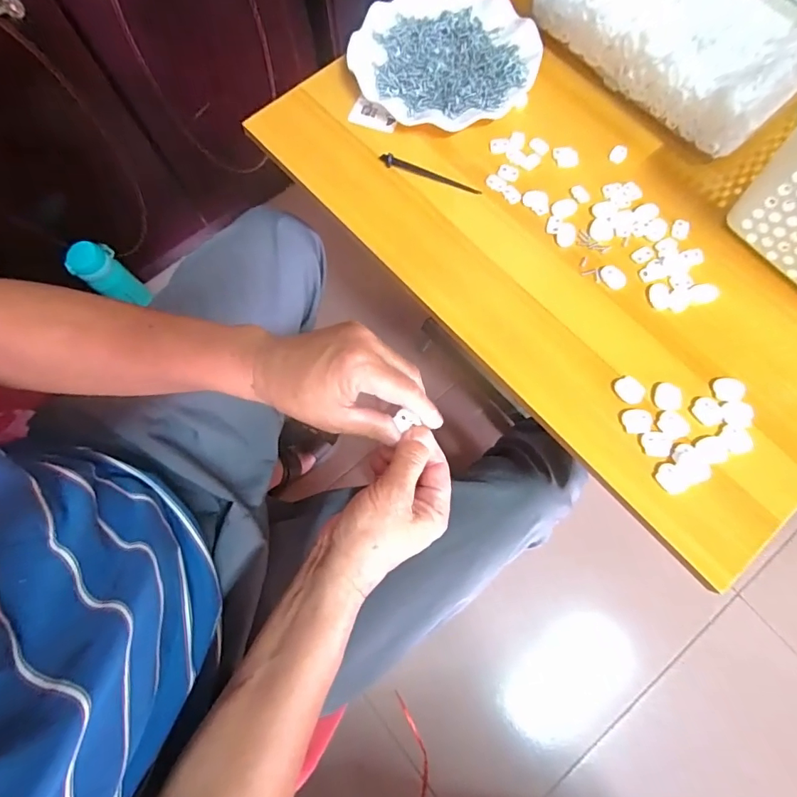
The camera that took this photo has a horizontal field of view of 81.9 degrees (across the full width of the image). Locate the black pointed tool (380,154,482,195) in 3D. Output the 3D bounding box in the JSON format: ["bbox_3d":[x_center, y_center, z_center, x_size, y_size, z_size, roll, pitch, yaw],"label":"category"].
[{"bbox_3d":[0.031,-0.219,0.448,0.102,0.007,0.012,19,75,6],"label":"black pointed tool"}]

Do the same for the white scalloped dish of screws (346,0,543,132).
[{"bbox_3d":[0.046,-0.350,0.473,0.180,0.025,0.170,0,74,1],"label":"white scalloped dish of screws"}]

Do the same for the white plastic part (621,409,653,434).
[{"bbox_3d":[0.194,0.018,0.371,0.022,0.004,0.020,-7,74,-1],"label":"white plastic part"}]

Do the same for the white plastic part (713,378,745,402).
[{"bbox_3d":[0.272,-0.008,0.376,0.024,0.004,0.020,-7,74,-1],"label":"white plastic part"}]

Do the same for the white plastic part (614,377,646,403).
[{"bbox_3d":[0.191,-0.007,0.378,0.024,0.004,0.021,43,79,12],"label":"white plastic part"}]

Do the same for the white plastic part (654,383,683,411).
[{"bbox_3d":[0.222,-0.002,0.376,0.022,0.004,0.023,11,74,4],"label":"white plastic part"}]

